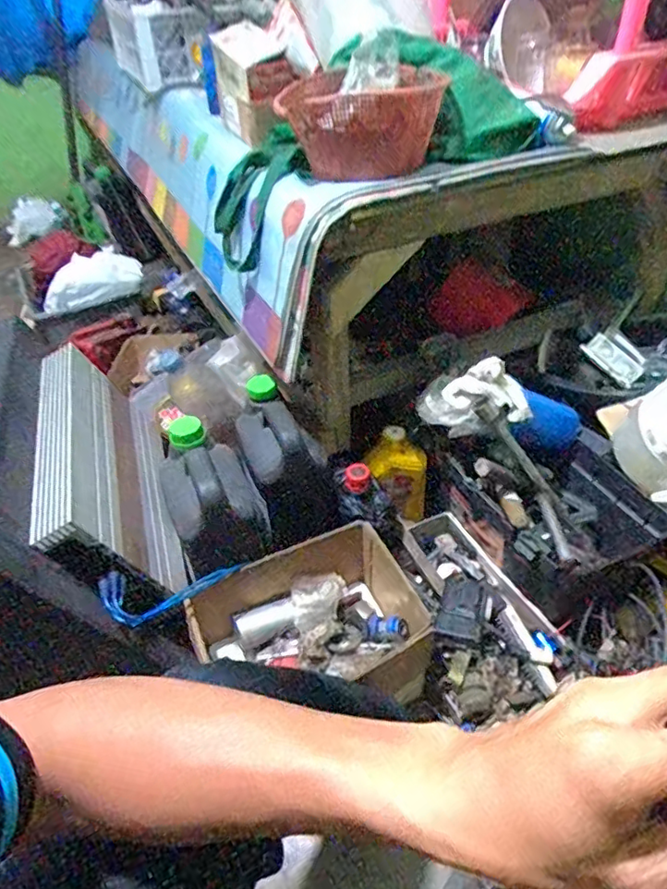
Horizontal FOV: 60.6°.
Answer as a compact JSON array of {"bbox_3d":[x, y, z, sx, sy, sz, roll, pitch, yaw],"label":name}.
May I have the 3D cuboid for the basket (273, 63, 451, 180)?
[{"bbox_3d":[0.042,-0.413,0.739,0.191,0.095,0.146,11,43,16],"label":"basket"}]

